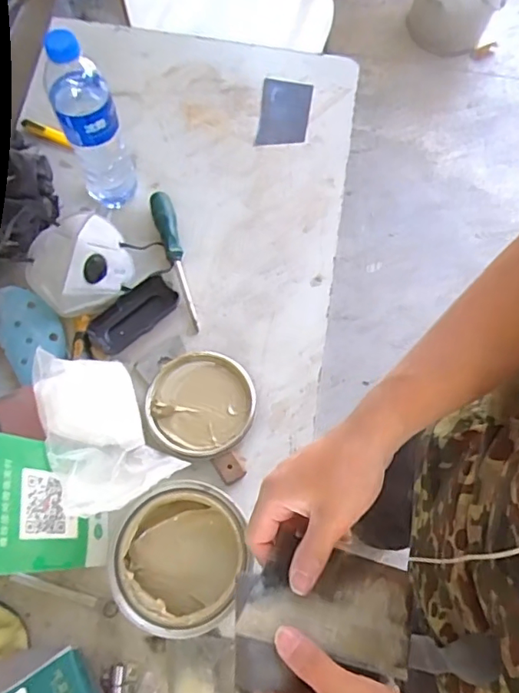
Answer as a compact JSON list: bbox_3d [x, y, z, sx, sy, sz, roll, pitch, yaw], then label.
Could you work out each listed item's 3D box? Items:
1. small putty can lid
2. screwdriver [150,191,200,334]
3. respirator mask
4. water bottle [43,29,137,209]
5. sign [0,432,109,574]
[{"bbox_3d":[-0.067,0.065,0.618,0.115,0.020,0.118,0,68,-1],"label":"small putty can lid"},{"bbox_3d":[-0.107,-0.111,0.685,0.027,0.021,0.196,-15,69,-7],"label":"screwdriver"},{"bbox_3d":[-0.218,-0.103,0.641,0.114,0.091,0.104,0,68,-1],"label":"respirator mask"},{"bbox_3d":[-0.192,-0.248,0.625,0.062,0.226,0.064,-17,69,-8],"label":"water bottle"},{"bbox_3d":[-0.195,0.152,0.511,0.008,0.147,0.112,-15,64,19],"label":"sign"}]

